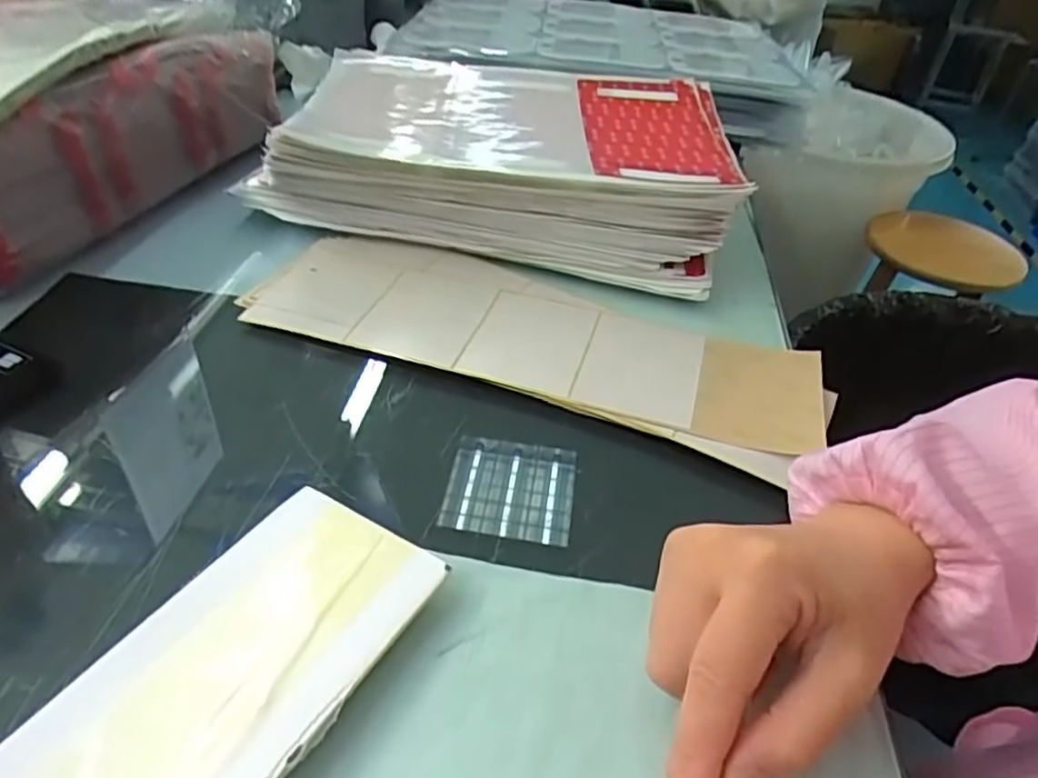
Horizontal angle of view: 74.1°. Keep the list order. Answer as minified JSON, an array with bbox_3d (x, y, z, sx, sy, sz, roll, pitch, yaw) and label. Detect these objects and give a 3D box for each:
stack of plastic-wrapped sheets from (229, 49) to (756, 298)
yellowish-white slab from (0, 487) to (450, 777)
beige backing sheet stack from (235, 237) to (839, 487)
[{"bbox_3d":[-0.008,-0.183,0.533,0.317,0.070,0.232,10,41,3],"label":"stack of plastic-wrapped sheets"},{"bbox_3d":[-0.100,0.102,0.249,0.080,0.014,0.149,25,44,19],"label":"yellowish-white slab"},{"bbox_3d":[0.007,-0.034,0.409,0.334,0.012,0.112,18,42,12],"label":"beige backing sheet stack"}]

